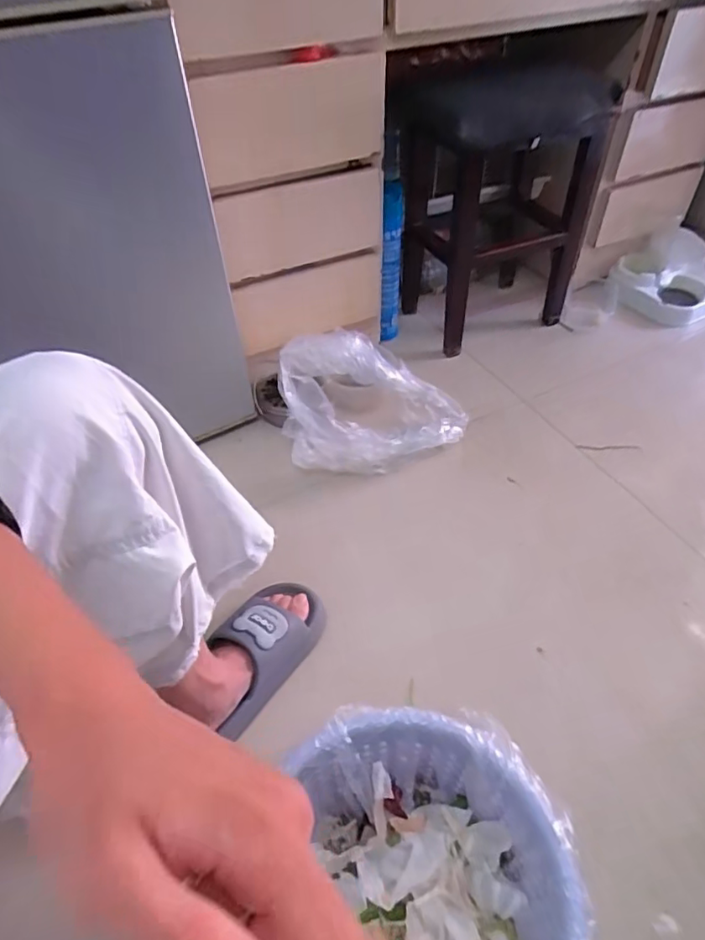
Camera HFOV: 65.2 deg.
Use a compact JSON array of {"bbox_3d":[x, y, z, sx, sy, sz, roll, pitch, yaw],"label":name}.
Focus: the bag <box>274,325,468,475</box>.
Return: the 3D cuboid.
[{"bbox_3d":[0.038,-0.116,1.000,0.320,0.188,0.209,6,49,7],"label":"bag"}]

